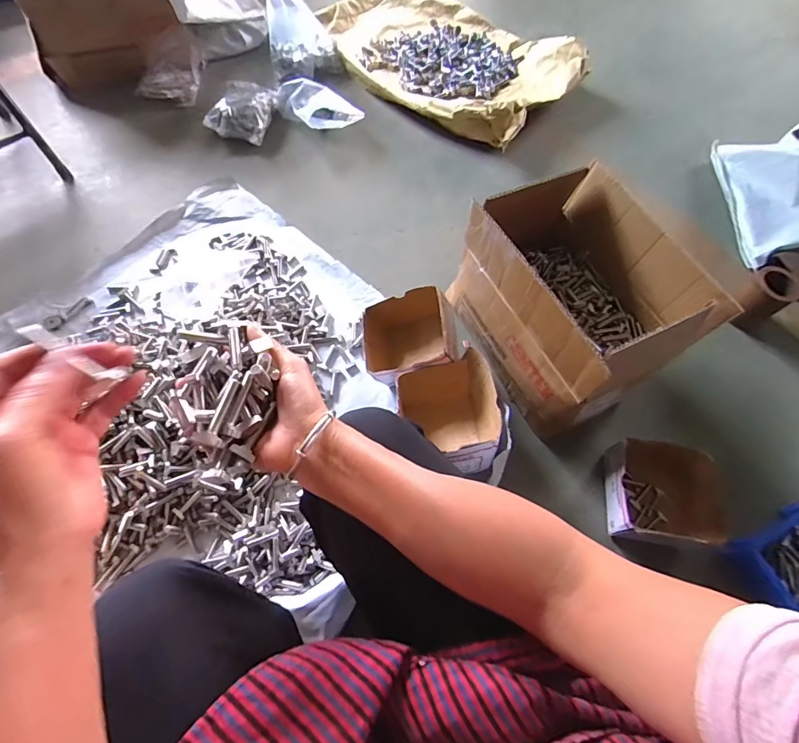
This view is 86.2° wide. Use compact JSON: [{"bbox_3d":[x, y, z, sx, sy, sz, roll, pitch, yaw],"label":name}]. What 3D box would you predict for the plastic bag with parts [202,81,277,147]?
[{"bbox_3d":[-0.384,-0.644,1.059,0.134,0.064,0.165,13,65,4],"label":"plastic bag with parts"}]

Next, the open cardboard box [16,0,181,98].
[{"bbox_3d":[-0.734,-0.921,1.047,0.352,0.290,0.283,-9,65,-6],"label":"open cardboard box"}]

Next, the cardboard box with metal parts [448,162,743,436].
[{"bbox_3d":[0.280,-0.118,0.702,0.235,0.227,0.326,-26,64,-15],"label":"cardboard box with metal parts"}]

